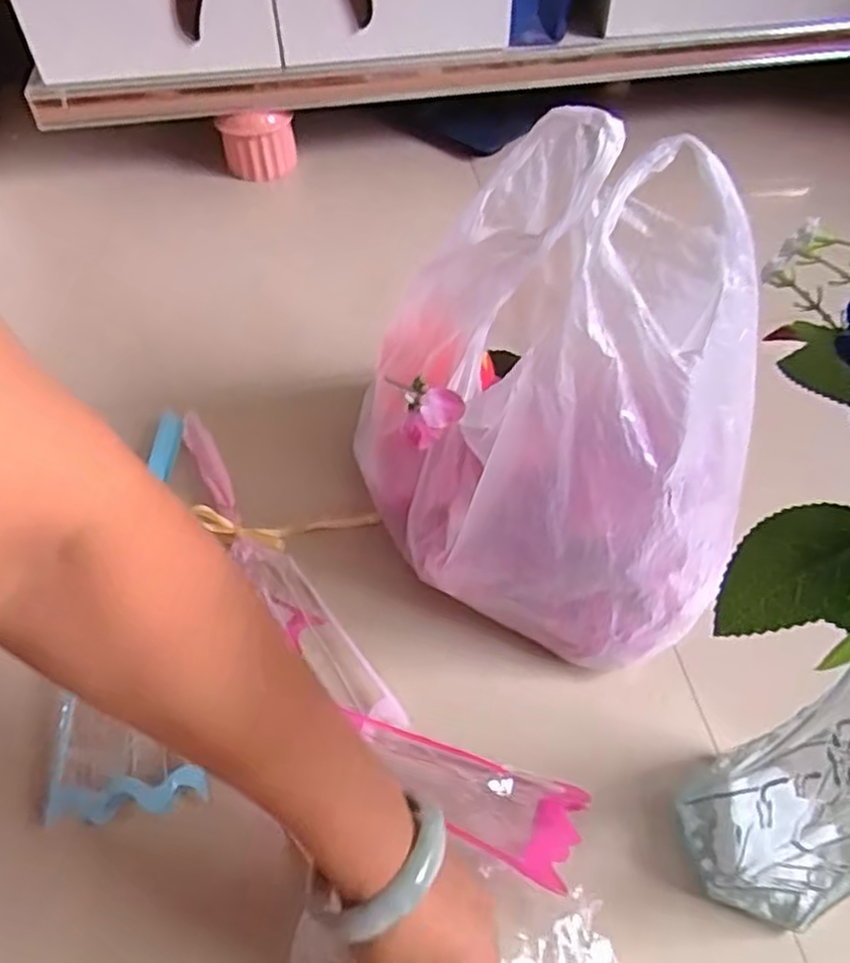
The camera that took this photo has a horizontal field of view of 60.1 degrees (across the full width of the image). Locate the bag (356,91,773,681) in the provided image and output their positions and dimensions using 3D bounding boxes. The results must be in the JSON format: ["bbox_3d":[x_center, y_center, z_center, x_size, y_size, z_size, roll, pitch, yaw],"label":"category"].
[{"bbox_3d":[0.087,-0.064,0.463,0.256,0.255,0.223,32,59,23],"label":"bag"}]

